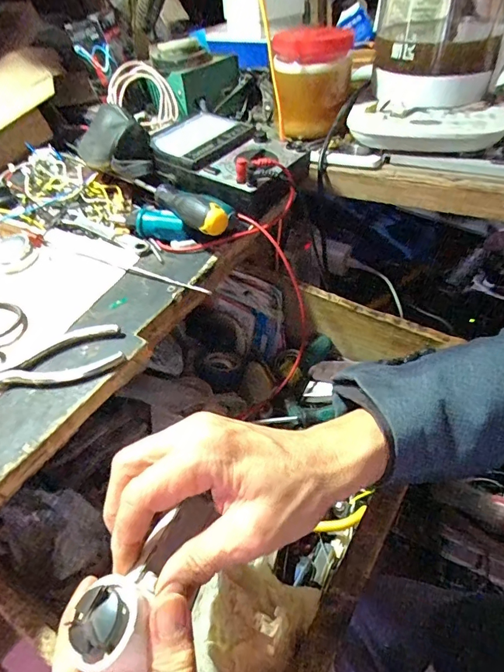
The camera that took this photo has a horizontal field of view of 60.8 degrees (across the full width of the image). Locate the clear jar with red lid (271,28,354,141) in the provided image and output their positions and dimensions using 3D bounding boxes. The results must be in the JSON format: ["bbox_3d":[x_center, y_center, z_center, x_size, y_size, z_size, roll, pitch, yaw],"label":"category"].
[{"bbox_3d":[0.075,-0.314,0.528,0.090,0.098,0.086,4,48,8],"label":"clear jar with red lid"}]

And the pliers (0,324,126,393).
[{"bbox_3d":[-0.168,0.031,0.310,0.150,0.012,0.040,-21,50,-16],"label":"pliers"}]

